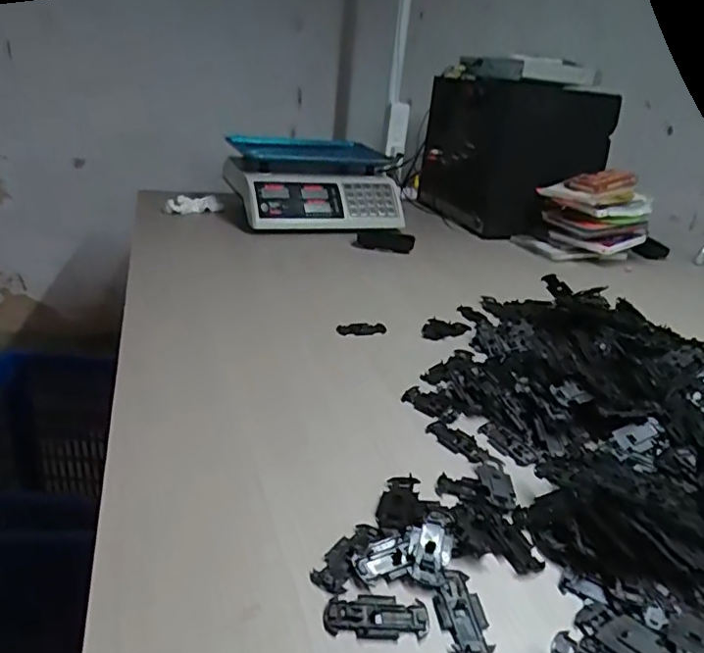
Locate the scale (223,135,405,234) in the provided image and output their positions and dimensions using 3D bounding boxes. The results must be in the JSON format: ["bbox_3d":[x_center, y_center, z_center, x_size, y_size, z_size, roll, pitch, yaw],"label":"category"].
[{"bbox_3d":[-0.084,-0.312,1.274,0.334,0.154,0.327,-6,27,-24],"label":"scale"}]

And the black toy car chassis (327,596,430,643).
[{"bbox_3d":[0.016,0.186,0.374,0.066,0.004,0.031,3,25,-5],"label":"black toy car chassis"}]

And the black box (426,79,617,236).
[{"bbox_3d":[0.361,-0.393,1.343,0.272,0.305,0.327,-6,27,-23],"label":"black box"}]

